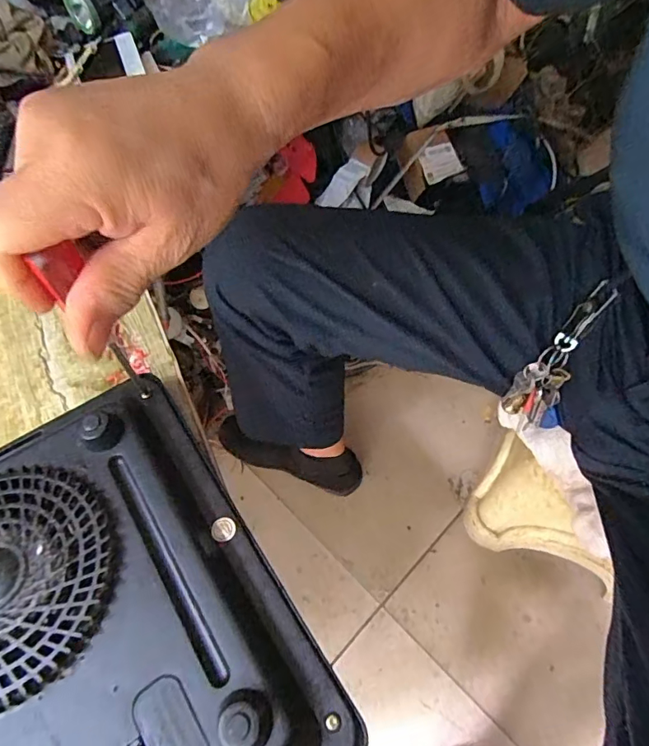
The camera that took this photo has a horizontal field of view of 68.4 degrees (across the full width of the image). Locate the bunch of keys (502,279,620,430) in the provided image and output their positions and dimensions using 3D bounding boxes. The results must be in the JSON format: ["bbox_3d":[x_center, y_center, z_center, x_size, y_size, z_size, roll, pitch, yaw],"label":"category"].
[{"bbox_3d":[0.224,-0.009,0.459,0.055,0.161,0.026,26,34,16],"label":"bunch of keys"}]

